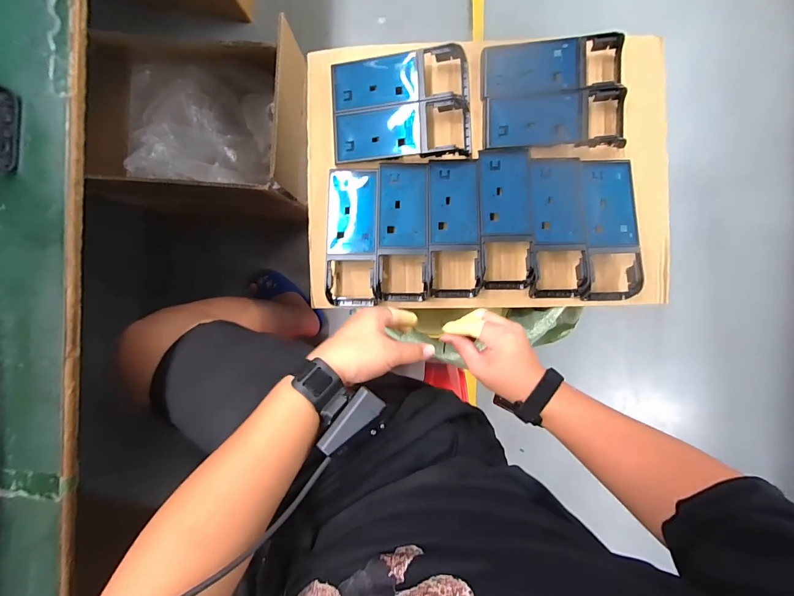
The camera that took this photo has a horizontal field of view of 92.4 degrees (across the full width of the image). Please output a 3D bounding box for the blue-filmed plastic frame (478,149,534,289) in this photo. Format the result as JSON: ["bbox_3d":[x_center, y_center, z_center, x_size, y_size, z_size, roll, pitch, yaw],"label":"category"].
[{"bbox_3d":[0.163,-0.118,0.567,0.076,0.026,0.209,0,91,3],"label":"blue-filmed plastic frame"}]

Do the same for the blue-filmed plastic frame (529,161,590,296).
[{"bbox_3d":[0.240,-0.103,0.562,0.080,0.031,0.207,1,91,3],"label":"blue-filmed plastic frame"}]

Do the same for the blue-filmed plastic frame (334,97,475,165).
[{"bbox_3d":[0.008,-0.251,0.569,0.204,0.023,0.077,-2,91,3],"label":"blue-filmed plastic frame"}]

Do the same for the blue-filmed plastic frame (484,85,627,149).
[{"bbox_3d":[0.238,-0.268,0.569,0.205,0.033,0.081,1,91,3],"label":"blue-filmed plastic frame"}]

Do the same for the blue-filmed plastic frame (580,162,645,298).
[{"bbox_3d":[0.318,-0.100,0.562,0.079,0.035,0.207,-1,91,3],"label":"blue-filmed plastic frame"}]

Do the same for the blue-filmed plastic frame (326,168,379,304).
[{"bbox_3d":[-0.069,-0.091,0.577,0.079,0.041,0.206,1,91,3],"label":"blue-filmed plastic frame"}]

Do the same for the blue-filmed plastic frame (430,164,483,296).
[{"bbox_3d":[0.086,-0.104,0.570,0.074,0.034,0.205,-1,91,3],"label":"blue-filmed plastic frame"}]

